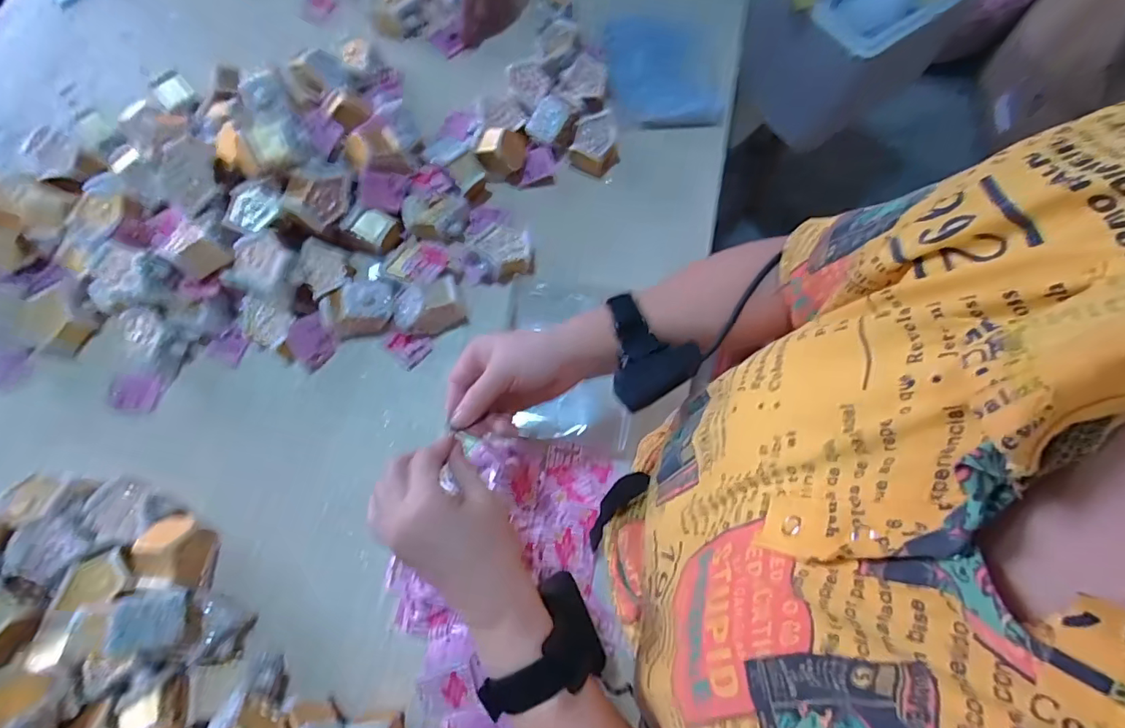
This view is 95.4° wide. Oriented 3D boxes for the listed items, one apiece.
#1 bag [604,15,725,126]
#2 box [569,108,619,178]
[{"bbox_3d":[0.153,-0.476,0.819,0.166,0.023,0.231,-5,73,-3],"label":"bag"},{"bbox_3d":[0.052,-0.324,0.747,0.067,0.047,0.086,23,74,5],"label":"box"}]

